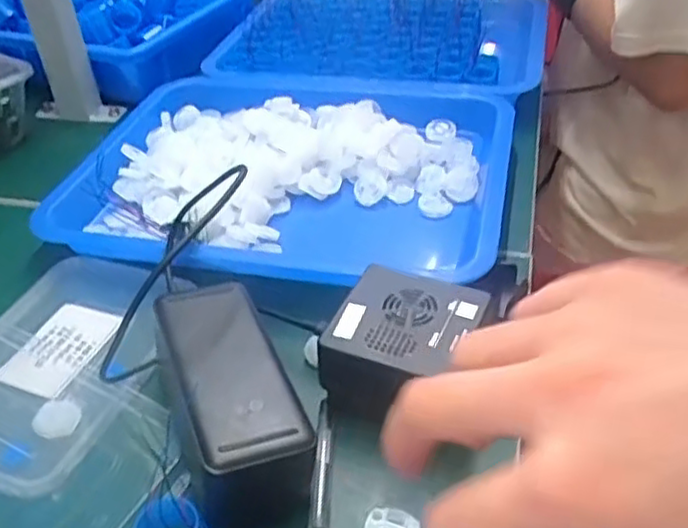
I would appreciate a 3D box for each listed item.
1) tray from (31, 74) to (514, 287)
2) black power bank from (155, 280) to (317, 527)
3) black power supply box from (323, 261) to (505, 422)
[{"bbox_3d":[-0.037,-0.080,0.562,0.328,0.033,0.276,6,41,12],"label":"tray"},{"bbox_3d":[-0.061,0.069,0.367,0.059,0.046,0.128,-18,42,-16],"label":"black power bank"},{"bbox_3d":[0.036,0.046,0.389,0.075,0.046,0.076,15,44,21],"label":"black power supply box"}]

